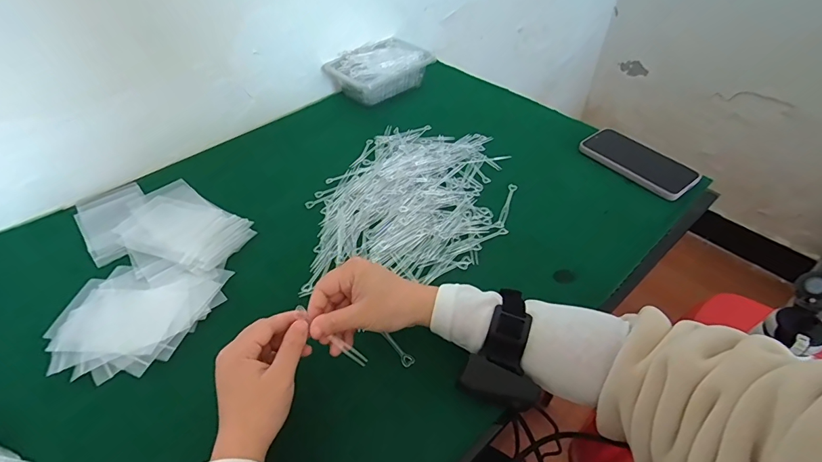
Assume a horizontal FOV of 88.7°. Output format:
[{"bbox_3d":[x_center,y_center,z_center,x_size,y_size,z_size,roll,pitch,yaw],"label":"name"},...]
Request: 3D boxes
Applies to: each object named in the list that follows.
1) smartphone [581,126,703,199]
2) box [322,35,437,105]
[{"bbox_3d":[0.339,-0.106,0.627,0.081,0.016,0.159,-30,52,-24],"label":"smartphone"},{"bbox_3d":[-0.055,-0.300,0.782,0.168,0.053,0.122,-32,53,-26],"label":"box"}]

